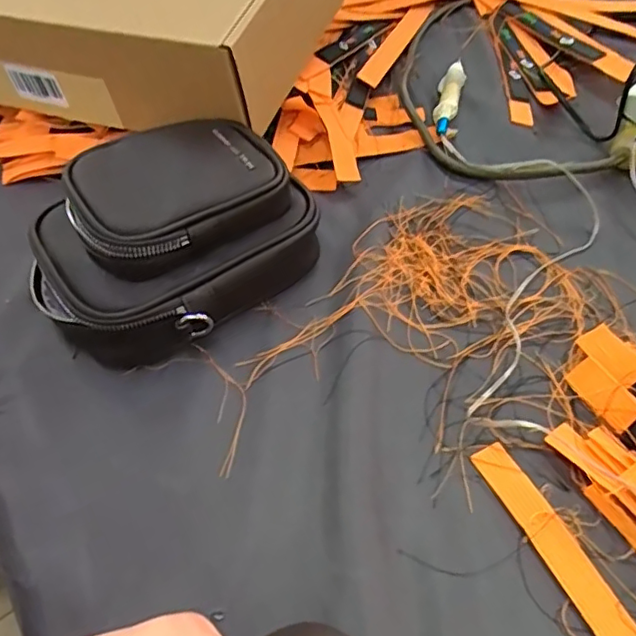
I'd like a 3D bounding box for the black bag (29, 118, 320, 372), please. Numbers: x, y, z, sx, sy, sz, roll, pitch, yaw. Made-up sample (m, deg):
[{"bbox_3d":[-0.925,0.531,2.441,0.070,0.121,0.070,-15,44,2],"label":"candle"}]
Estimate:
[{"bbox_3d":[-0.097,-0.054,0.381,0.173,0.086,0.122,-39,62,-23],"label":"black bag"}]

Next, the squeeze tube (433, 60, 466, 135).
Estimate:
[{"bbox_3d":[0.121,-0.207,0.535,0.022,0.014,0.112,13,56,11],"label":"squeeze tube"}]

